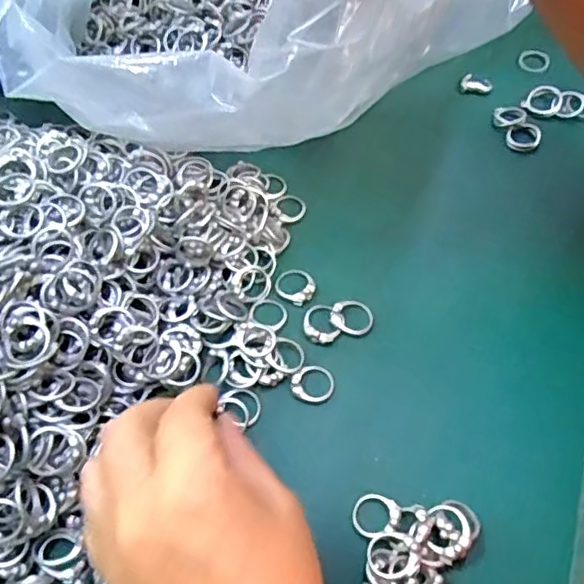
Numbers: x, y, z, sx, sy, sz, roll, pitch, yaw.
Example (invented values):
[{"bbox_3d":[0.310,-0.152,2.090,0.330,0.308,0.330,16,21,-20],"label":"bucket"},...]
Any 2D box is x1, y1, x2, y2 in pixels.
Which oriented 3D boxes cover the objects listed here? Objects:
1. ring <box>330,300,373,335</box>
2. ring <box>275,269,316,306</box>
[{"bbox_3d":[0.033,0.013,0.337,0.023,0.006,0.021,0,60,0],"label":"ring"},{"bbox_3d":[0.002,-0.005,0.348,0.024,0.005,0.020,37,67,19],"label":"ring"}]

